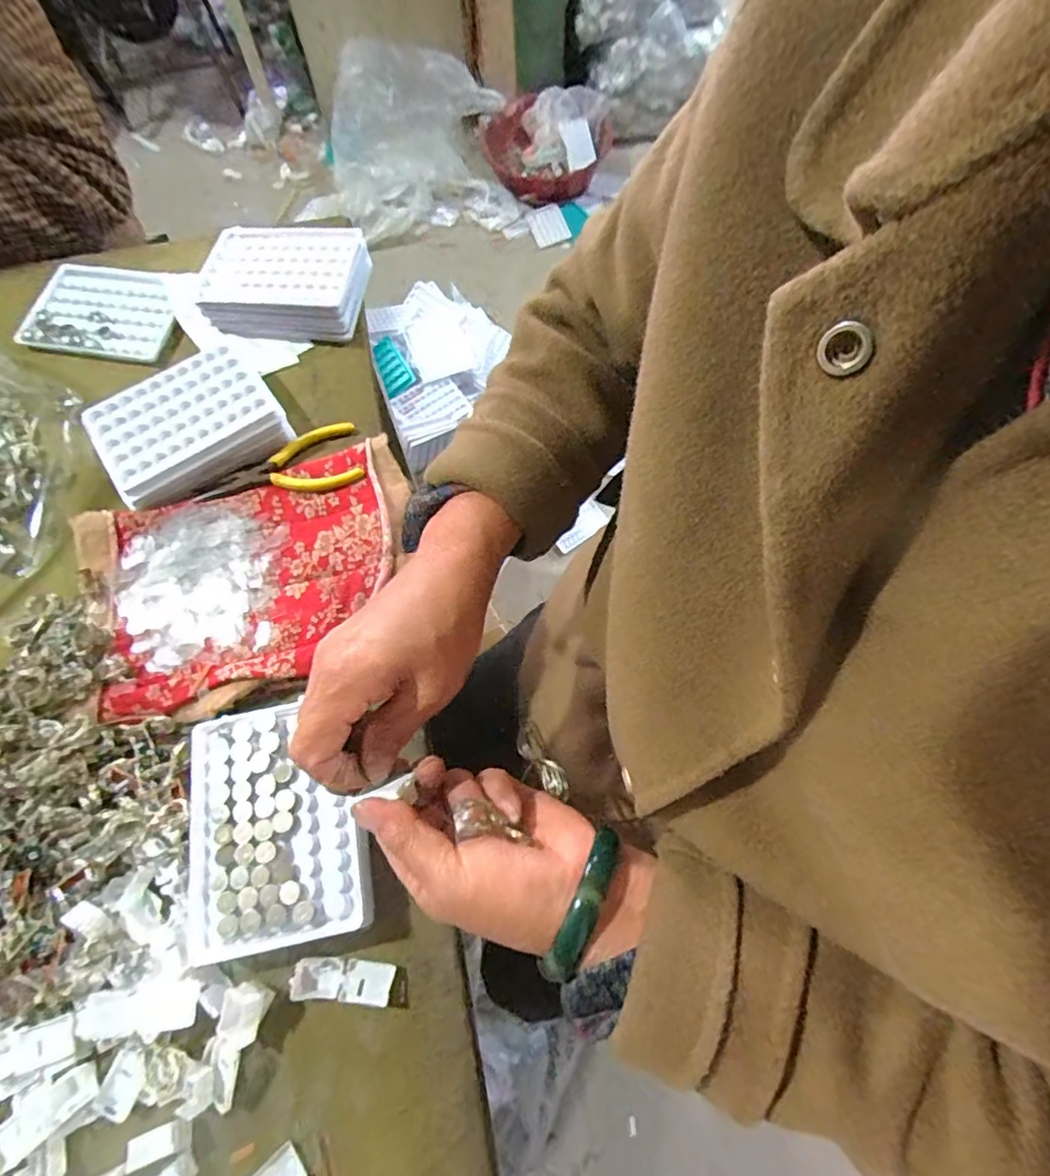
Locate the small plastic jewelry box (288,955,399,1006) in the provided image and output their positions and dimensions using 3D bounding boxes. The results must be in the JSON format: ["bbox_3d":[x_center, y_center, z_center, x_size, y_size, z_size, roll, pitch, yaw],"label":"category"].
[{"bbox_3d":[-0.101,0.218,0.312,0.054,0.009,0.019,4,68,1],"label":"small plastic jewelry box"}]

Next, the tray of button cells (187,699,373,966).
[{"bbox_3d":[-0.148,0.136,0.328,0.100,0.013,0.129,-11,68,-5],"label":"tray of button cells"}]

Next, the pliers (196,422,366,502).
[{"bbox_3d":[-0.187,-0.090,0.431,0.122,0.017,0.064,-20,69,-8],"label":"pliers"}]

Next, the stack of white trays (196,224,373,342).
[{"bbox_3d":[-0.207,-0.269,0.489,0.136,0.037,0.096,4,68,1],"label":"stack of white trays"}]

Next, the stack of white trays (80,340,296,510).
[{"bbox_3d":[-0.257,-0.125,0.430,0.126,0.030,0.090,-35,72,-13],"label":"stack of white trays"}]

